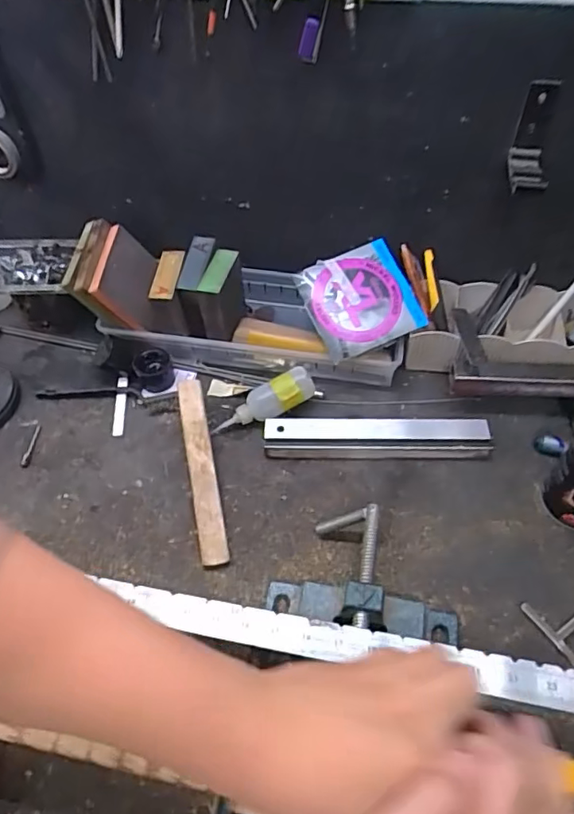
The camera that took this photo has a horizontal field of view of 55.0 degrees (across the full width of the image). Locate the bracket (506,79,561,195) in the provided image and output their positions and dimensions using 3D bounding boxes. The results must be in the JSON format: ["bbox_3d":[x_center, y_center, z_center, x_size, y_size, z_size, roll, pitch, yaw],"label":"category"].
[{"bbox_3d":[0.209,-0.227,0.463,0.028,0.064,0.066,10,54,10],"label":"bracket"}]

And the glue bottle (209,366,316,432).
[{"bbox_3d":[-0.025,-0.002,0.590,0.113,0.038,0.031,-29,56,2],"label":"glue bottle"}]

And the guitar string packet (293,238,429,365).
[{"bbox_3d":[0.080,-0.115,0.592,0.111,0.016,0.107,-23,78,-6],"label":"guitar string packet"}]

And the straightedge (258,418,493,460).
[{"bbox_3d":[0.092,0.033,0.570,0.226,0.019,0.038,0,53,3],"label":"straightedge"}]

